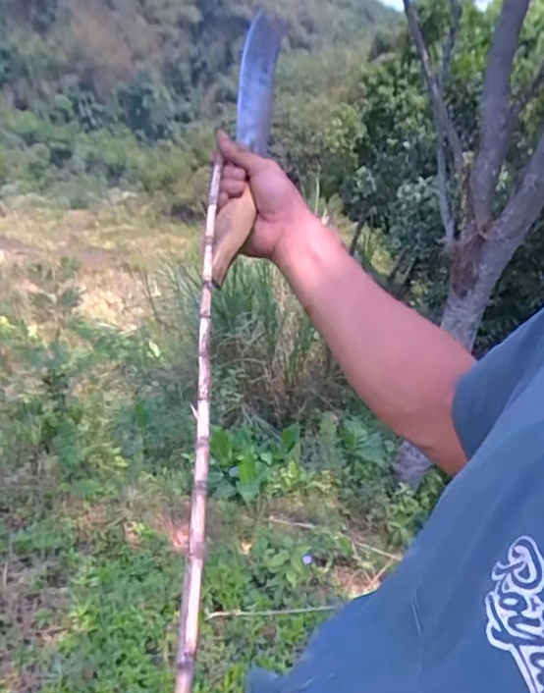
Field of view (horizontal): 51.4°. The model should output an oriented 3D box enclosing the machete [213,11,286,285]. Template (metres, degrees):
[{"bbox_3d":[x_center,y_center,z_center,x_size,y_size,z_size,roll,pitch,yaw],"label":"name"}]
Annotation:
[{"bbox_3d":[-0.026,-0.236,0.617,0.041,0.036,0.435,6,59,1],"label":"machete"}]

